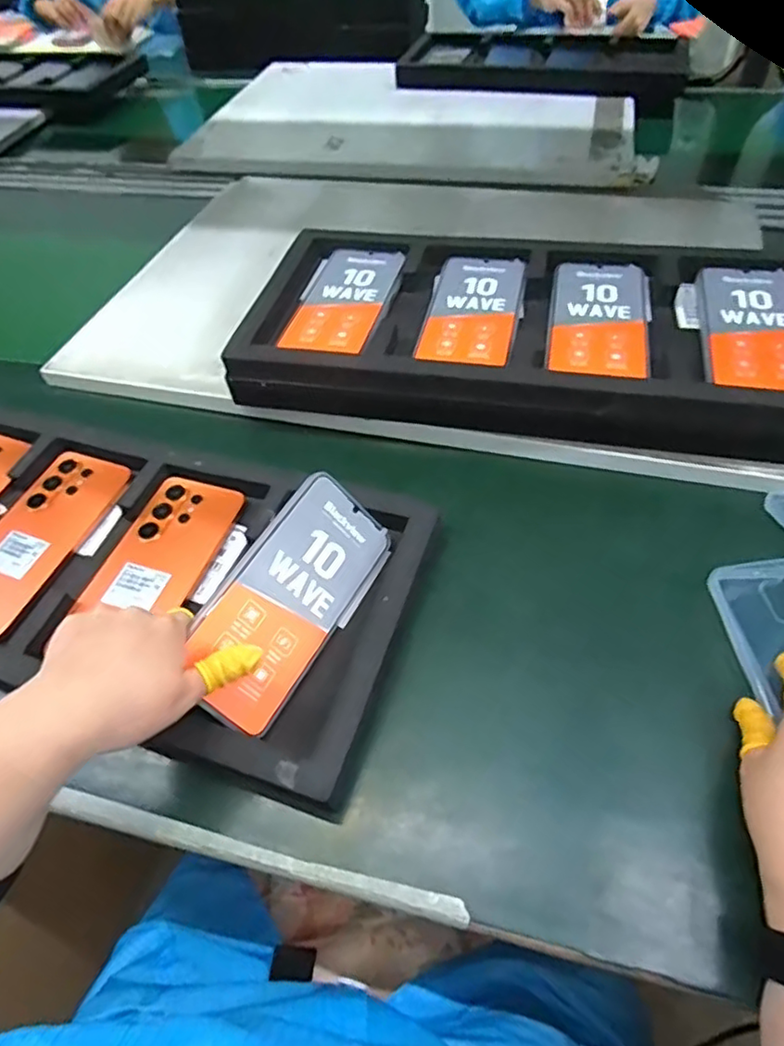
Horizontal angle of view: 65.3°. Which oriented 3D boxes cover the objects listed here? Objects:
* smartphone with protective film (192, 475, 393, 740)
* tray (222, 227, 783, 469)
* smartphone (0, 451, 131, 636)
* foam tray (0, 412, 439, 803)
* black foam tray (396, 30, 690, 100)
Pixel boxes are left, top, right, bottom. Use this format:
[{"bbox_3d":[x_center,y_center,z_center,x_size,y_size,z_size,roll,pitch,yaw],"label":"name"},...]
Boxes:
[{"bbox_3d":[-0.066,0.050,0.407,0.007,0.083,0.166,-17,34,55],"label":"smartphone with protective film"},{"bbox_3d":[0.116,-0.167,0.546,0.488,0.066,0.228,8,52,12],"label":"tray"},{"bbox_3d":[-0.289,0.010,0.492,0.075,0.012,0.169,14,54,16],"label":"smartphone"},{"bbox_3d":[-0.217,0.024,0.469,0.470,0.030,0.227,15,54,17],"label":"foam tray"},{"bbox_3d":[0.266,-0.818,1.082,0.480,0.035,0.226,15,54,17],"label":"black foam tray"}]

